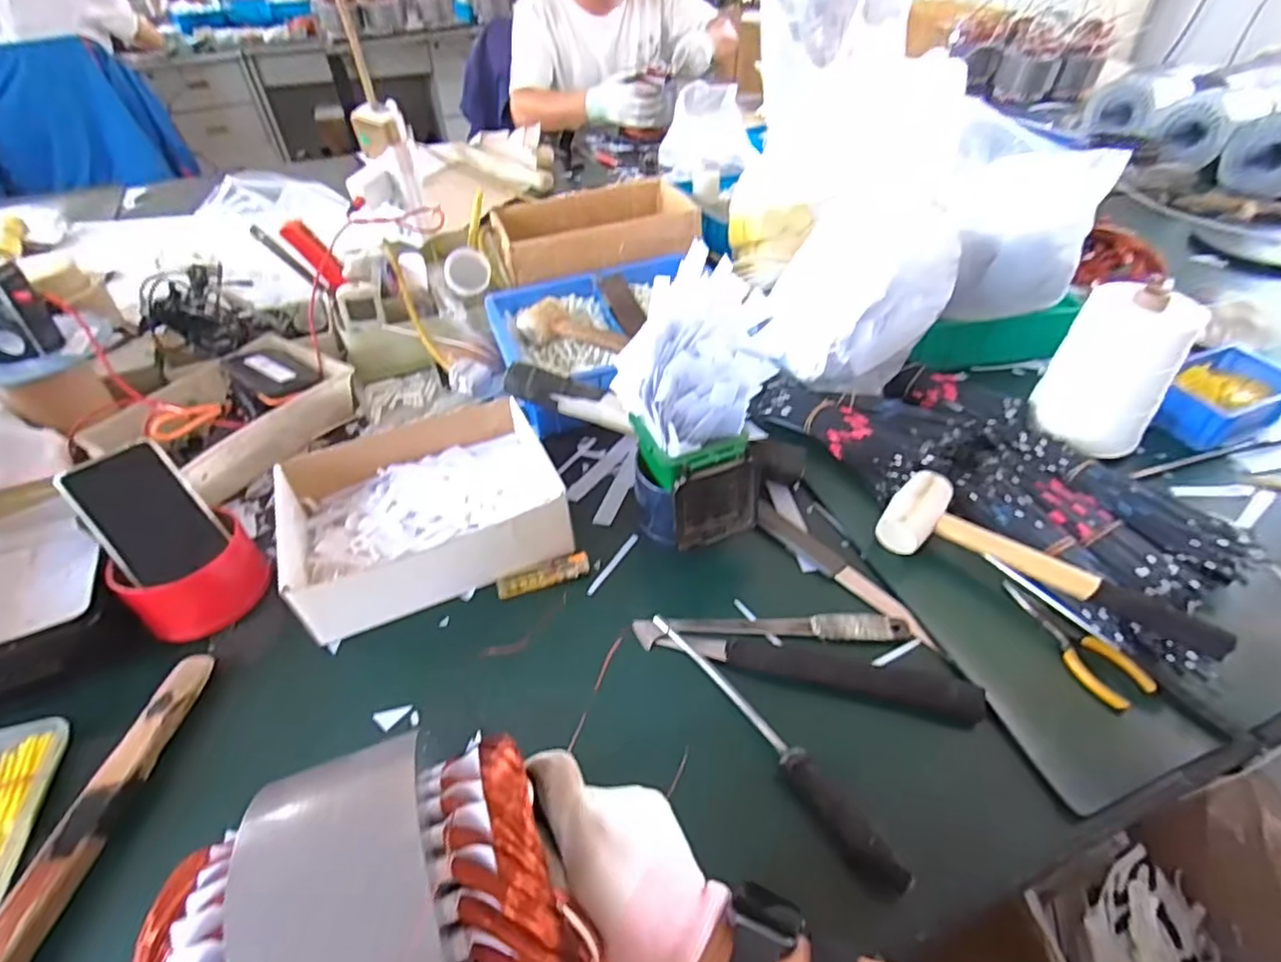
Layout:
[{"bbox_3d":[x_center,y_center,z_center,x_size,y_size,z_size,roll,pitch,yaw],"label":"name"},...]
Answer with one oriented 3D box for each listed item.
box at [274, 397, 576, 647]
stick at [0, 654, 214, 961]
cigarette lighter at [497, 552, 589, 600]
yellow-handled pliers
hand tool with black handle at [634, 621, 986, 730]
[{"bbox_3d":[-0.209,0.021,0.602,0.244,0.069,0.194,-19,47,-17],"label":"box"},{"bbox_3d":[-0.378,0.240,0.412,0.029,0.023,0.273,3,44,5],"label":"stick"},{"bbox_3d":[-0.089,0.089,0.577,0.085,0.012,0.021,-17,46,-15],"label":"cigarette lighter"},{"bbox_3d":[0.352,0.133,0.515,0.043,0.015,0.122,-26,49,-23],"label":"yellow-handled pliers"},{"bbox_3d":[0.128,0.145,0.494,0.268,0.020,0.042,11,46,13],"label":"hand tool with black handle"}]

